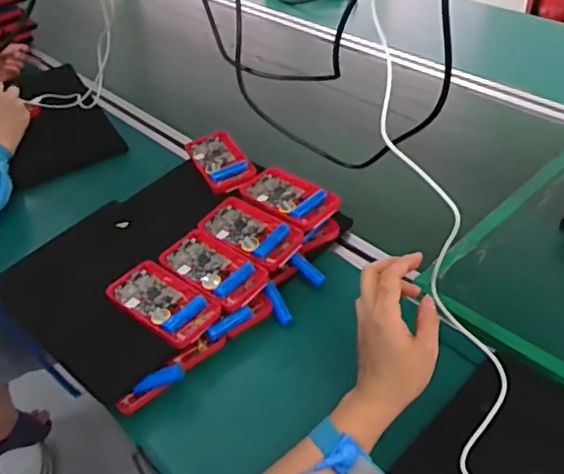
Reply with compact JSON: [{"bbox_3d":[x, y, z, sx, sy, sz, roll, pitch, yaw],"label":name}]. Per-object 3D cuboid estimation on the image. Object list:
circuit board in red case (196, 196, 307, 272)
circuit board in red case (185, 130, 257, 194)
[{"bbox_3d":[-0.039,-0.010,0.666,0.124,0.015,0.068,32,54,33],"label":"circuit board in red case"},{"bbox_3d":[-0.083,-0.102,0.779,0.068,0.013,0.124,-19,44,-14],"label":"circuit board in red case"}]

